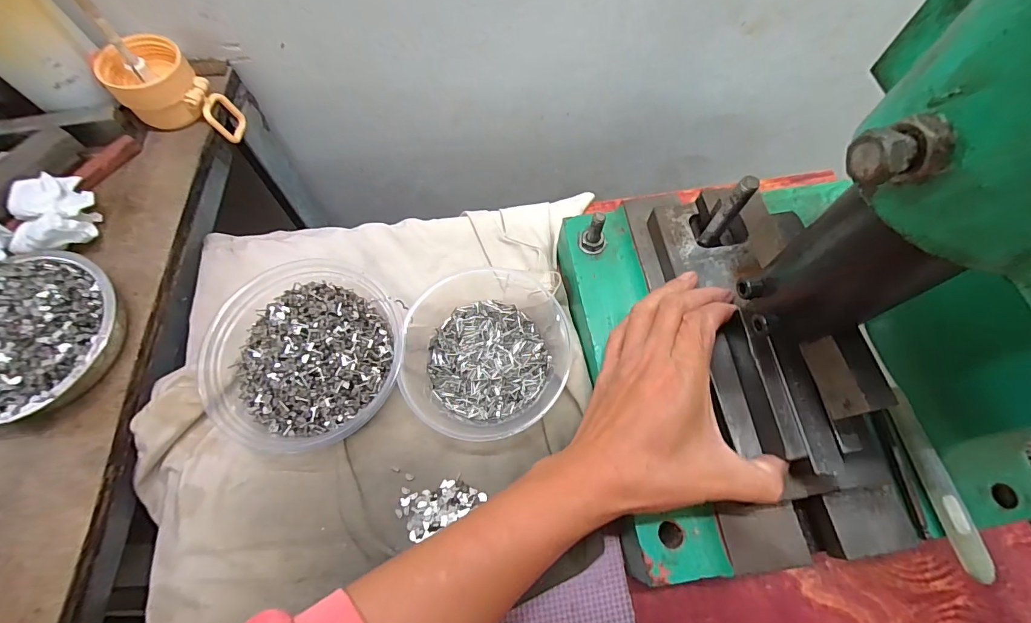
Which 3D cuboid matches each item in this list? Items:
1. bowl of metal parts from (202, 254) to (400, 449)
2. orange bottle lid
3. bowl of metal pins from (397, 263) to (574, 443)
[{"bbox_3d":[-0.151,0.031,0.325,0.135,0.047,0.134,0,67,-1],"label":"bowl of metal parts"},{"bbox_3d":[-0.301,-0.190,0.388,0.069,0.081,0.063,0,67,-1],"label":"orange bottle lid"},{"bbox_3d":[-0.019,0.021,0.333,0.120,0.040,0.147,11,68,3],"label":"bowl of metal pins"}]

